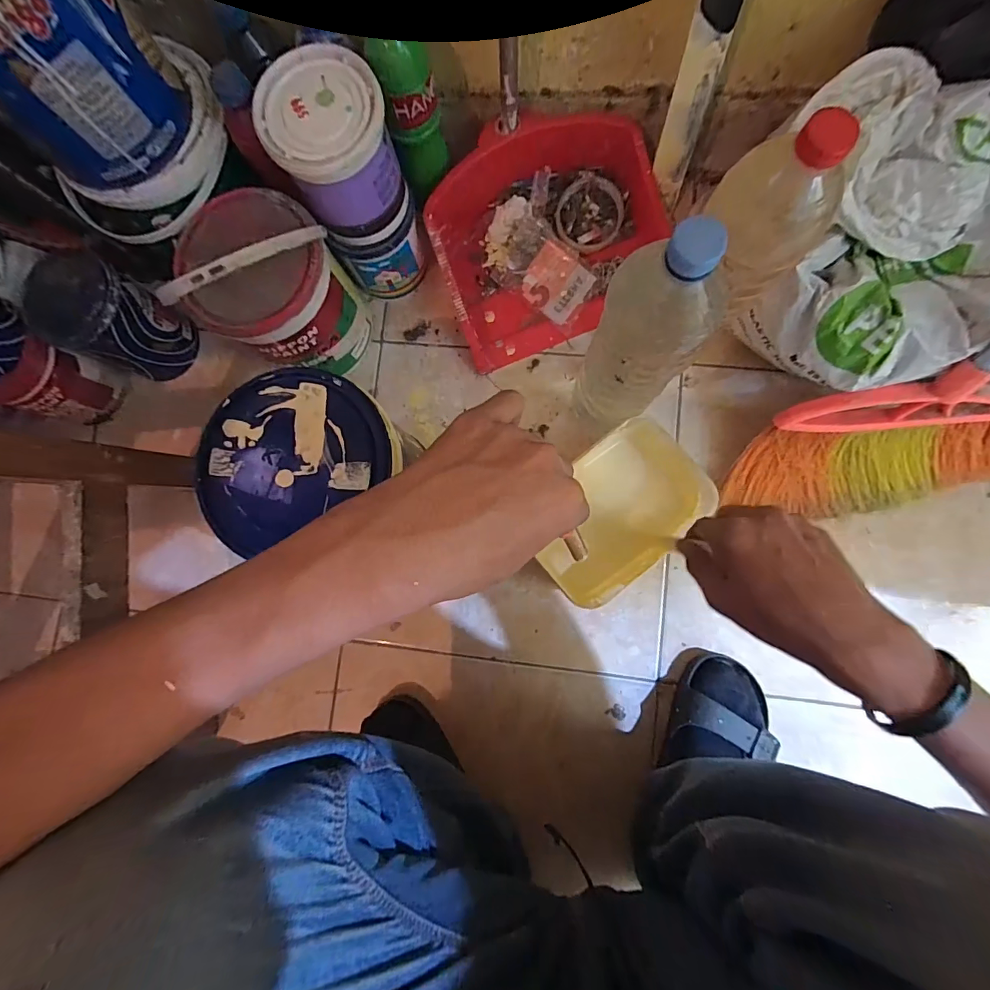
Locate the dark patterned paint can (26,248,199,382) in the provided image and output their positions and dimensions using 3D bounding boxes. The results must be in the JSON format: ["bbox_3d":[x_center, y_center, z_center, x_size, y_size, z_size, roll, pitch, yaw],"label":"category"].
[{"bbox_3d":[-0.467,-0.212,0.559,0.096,0.136,0.093,0,86,4],"label":"dark patterned paint can"}]

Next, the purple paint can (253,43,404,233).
[{"bbox_3d":[-0.151,-0.330,0.433,0.107,0.096,0.110,0,86,4],"label":"purple paint can"}]

